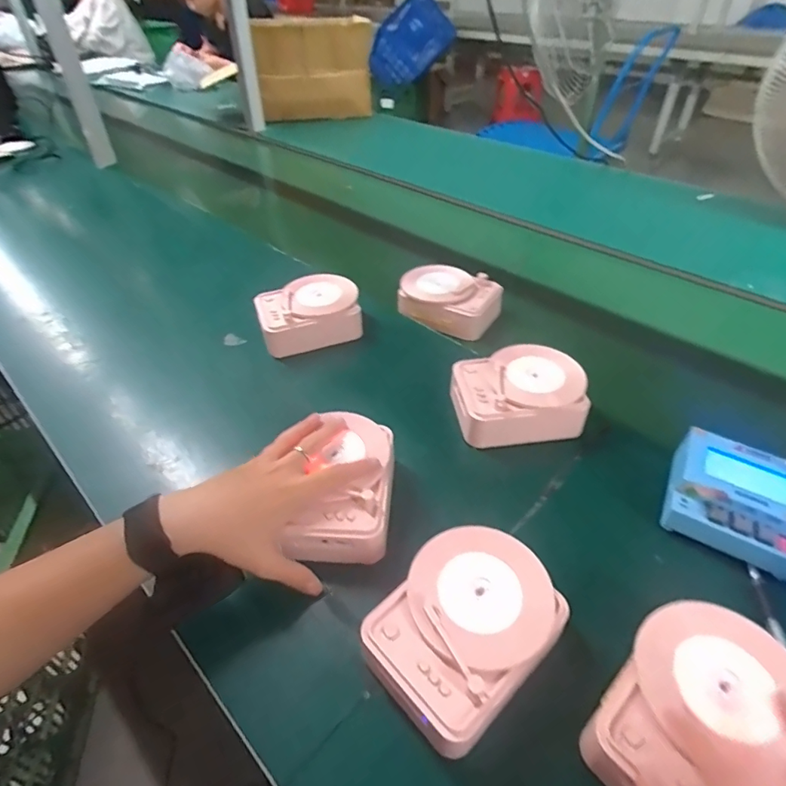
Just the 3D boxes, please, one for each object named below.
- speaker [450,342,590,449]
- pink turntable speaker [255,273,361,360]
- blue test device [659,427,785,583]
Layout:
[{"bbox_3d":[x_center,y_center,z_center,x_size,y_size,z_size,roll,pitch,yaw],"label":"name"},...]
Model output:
[{"bbox_3d":[0.133,0.002,0.531,0.130,0.056,0.108,-6,41,-5],"label":"speaker"},{"bbox_3d":[-0.114,-0.109,0.659,0.132,0.051,0.109,-12,42,-11],"label":"pink turntable speaker"},{"bbox_3d":[0.300,0.094,0.429,0.108,0.055,0.096,22,47,25],"label":"blue test device"}]

